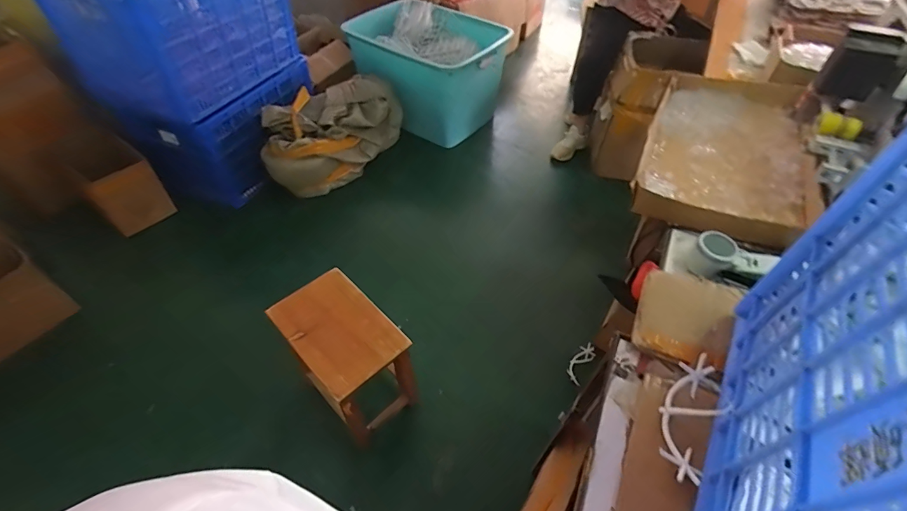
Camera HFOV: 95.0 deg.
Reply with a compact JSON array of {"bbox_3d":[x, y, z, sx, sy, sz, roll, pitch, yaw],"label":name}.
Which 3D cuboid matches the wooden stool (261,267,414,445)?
[{"bbox_3d":[-0.280,0.270,1.089,0.301,0.315,0.219,36,57,27],"label":"wooden stool"}]

